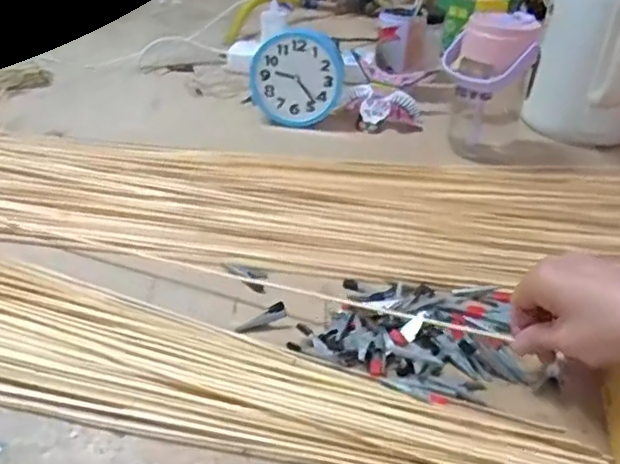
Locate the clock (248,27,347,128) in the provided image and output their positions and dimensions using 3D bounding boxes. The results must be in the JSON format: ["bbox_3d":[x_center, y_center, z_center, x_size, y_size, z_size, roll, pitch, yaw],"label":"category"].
[{"bbox_3d":[-0.017,-0.190,0.785,0.118,0.125,0.028,7,35,5],"label":"clock"}]

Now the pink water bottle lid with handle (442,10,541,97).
[{"bbox_3d":[0.203,-0.201,0.693,0.097,0.074,0.071,11,35,11],"label":"pink water bottle lid with handle"}]

